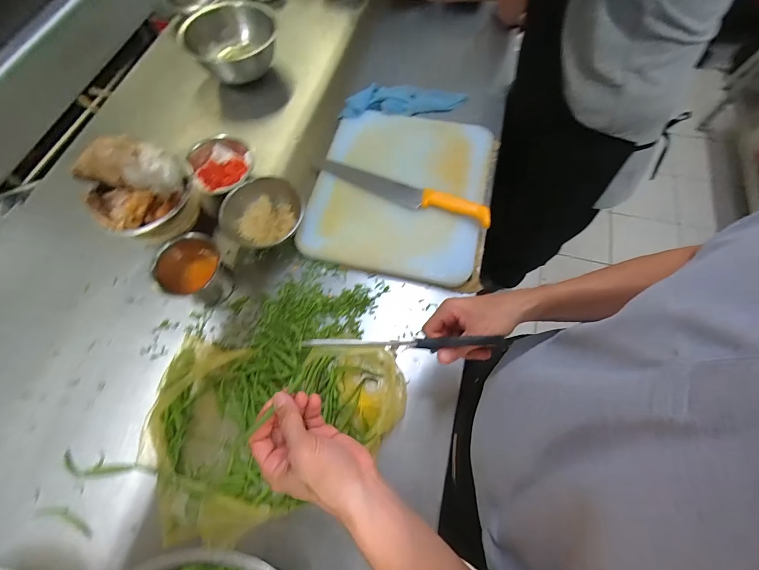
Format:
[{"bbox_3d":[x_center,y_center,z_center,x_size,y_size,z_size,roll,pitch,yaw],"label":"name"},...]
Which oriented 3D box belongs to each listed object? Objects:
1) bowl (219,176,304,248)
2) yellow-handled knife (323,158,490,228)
[{"bbox_3d":[-0.224,-0.139,0.662,0.133,0.071,0.129,-1,67,2],"label":"bowl"},{"bbox_3d":[0.044,-0.187,0.670,0.355,0.031,0.048,20,69,10],"label":"yellow-handled knife"}]

